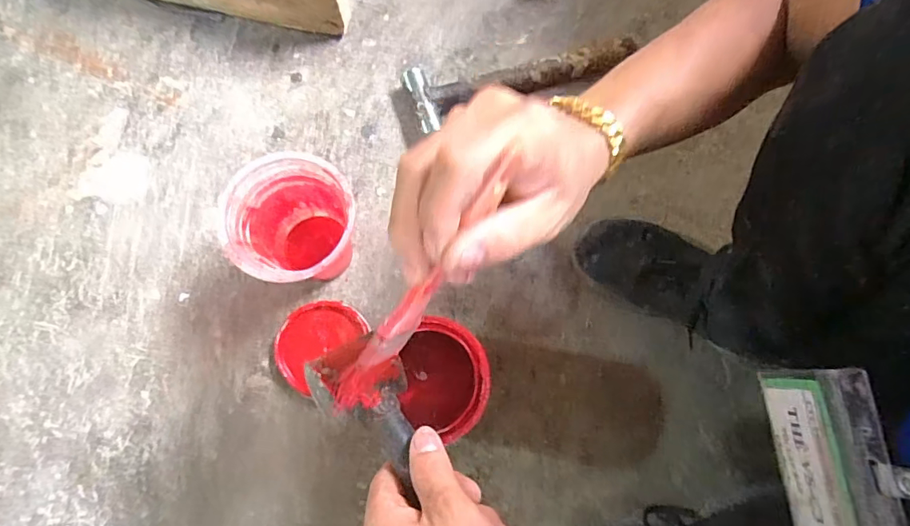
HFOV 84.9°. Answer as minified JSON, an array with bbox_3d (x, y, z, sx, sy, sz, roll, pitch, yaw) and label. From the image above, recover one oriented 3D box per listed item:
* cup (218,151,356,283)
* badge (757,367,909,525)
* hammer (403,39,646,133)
[{"bbox_3d":[-0.146,-0.027,0.486,0.110,0.140,0.103,0,76,-1],"label":"cup"},{"bbox_3d":[0.202,0.109,0.271,0.008,0.079,0.100,-4,76,-3],"label":"badge"},{"bbox_3d":[0.079,-0.226,0.599,0.276,0.035,0.078,-18,77,-6],"label":"hammer"}]

